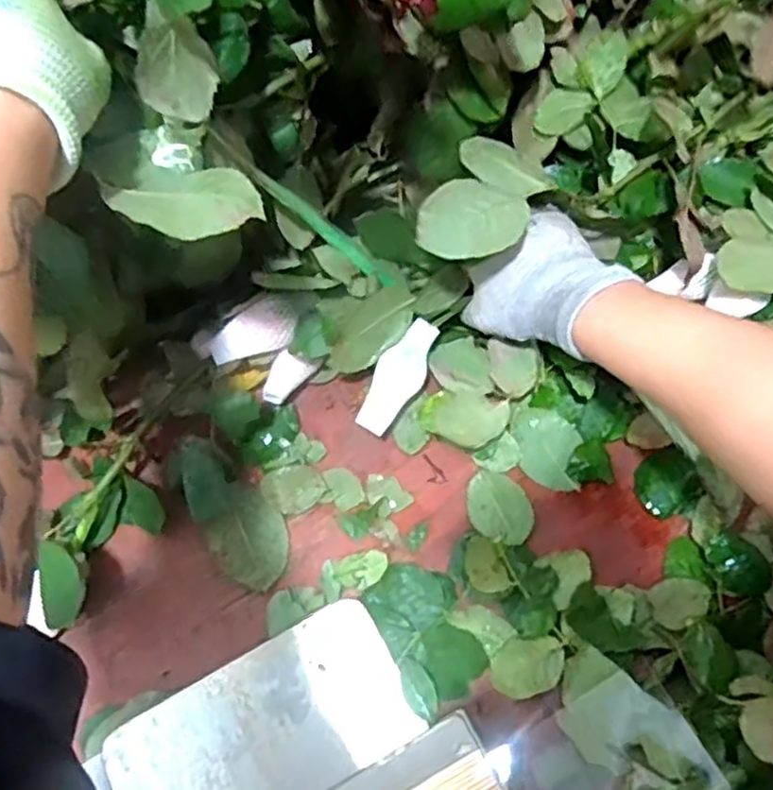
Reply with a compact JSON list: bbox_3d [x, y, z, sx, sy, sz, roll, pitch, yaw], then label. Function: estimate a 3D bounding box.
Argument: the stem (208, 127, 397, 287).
[{"bbox_3d":[-0.045,-0.107,0.431,0.009,0.149,0.012,-7,59,44],"label":"stem"}]

